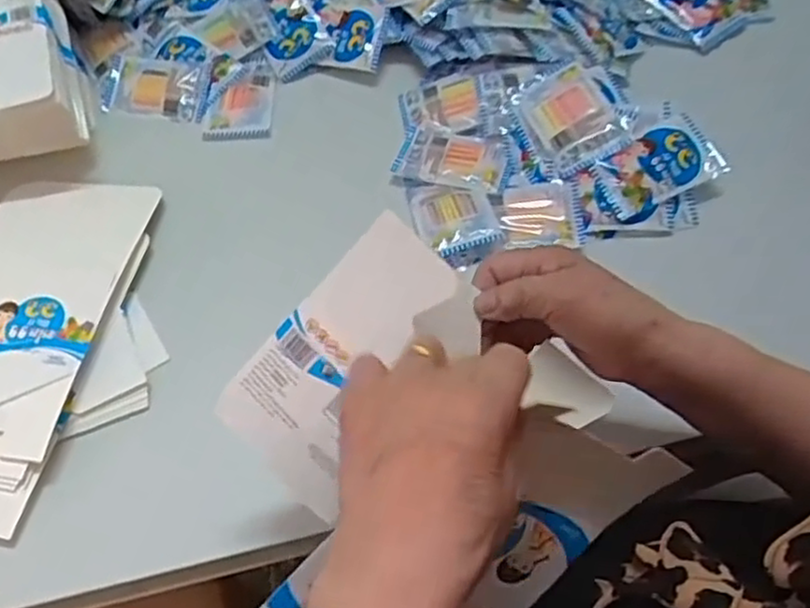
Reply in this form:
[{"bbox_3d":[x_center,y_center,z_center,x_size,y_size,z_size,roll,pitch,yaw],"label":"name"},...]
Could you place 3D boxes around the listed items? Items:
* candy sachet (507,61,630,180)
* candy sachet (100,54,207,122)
[{"bbox_3d":[0.140,-0.159,0.622,0.071,0.012,0.098,-34,66,9],"label":"candy sachet"},{"bbox_3d":[-0.248,-0.213,0.712,0.105,0.011,0.064,9,74,6],"label":"candy sachet"}]

